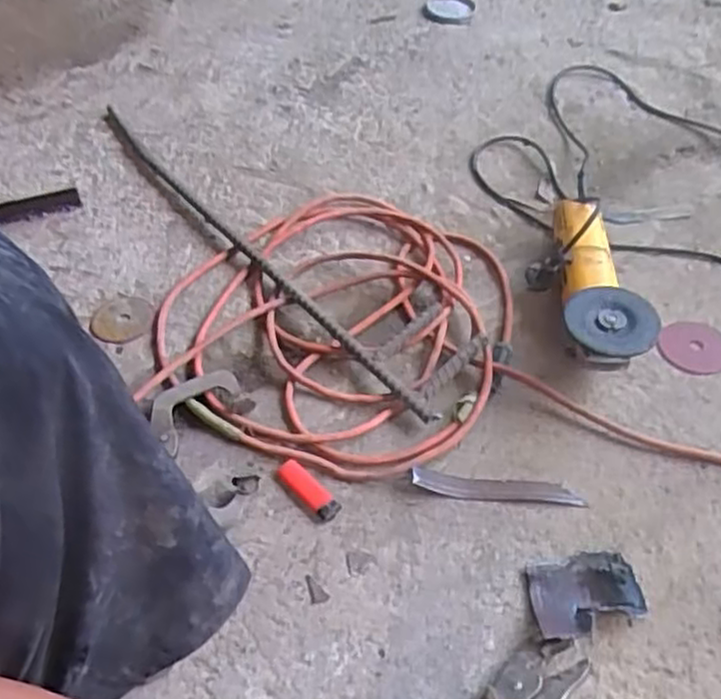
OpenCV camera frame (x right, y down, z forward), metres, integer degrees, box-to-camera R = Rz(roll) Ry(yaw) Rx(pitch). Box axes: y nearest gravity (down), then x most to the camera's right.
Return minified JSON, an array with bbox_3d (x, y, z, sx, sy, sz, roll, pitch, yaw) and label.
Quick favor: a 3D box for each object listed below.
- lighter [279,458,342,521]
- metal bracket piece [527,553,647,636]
[{"bbox_3d":[-0.053,0.142,0.768,0.025,0.013,0.079,-38,53,-27],"label":"lighter"},{"bbox_3d":[0.202,0.218,0.677,0.101,0.021,0.078,-12,46,-6],"label":"metal bracket piece"}]

